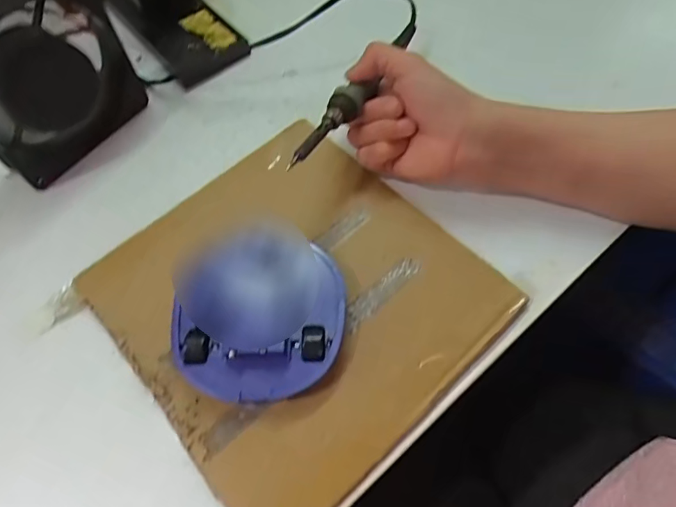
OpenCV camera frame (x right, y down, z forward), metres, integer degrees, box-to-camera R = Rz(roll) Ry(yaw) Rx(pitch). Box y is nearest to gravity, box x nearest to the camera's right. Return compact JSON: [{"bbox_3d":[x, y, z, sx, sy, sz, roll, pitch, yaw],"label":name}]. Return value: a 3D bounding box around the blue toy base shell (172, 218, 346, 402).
[{"bbox_3d":[-0.050,0.035,0.312,0.104,0.023,0.113,-7,62,-2],"label":"blue toy base shell"}]

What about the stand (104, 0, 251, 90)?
[{"bbox_3d":[-0.147,-0.222,0.440,0.076,0.066,0.139,-41,68,-18],"label":"stand"}]

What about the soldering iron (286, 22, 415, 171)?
[{"bbox_3d":[0.021,-0.127,0.366,0.021,0.019,0.214,22,50,13],"label":"soldering iron"}]

